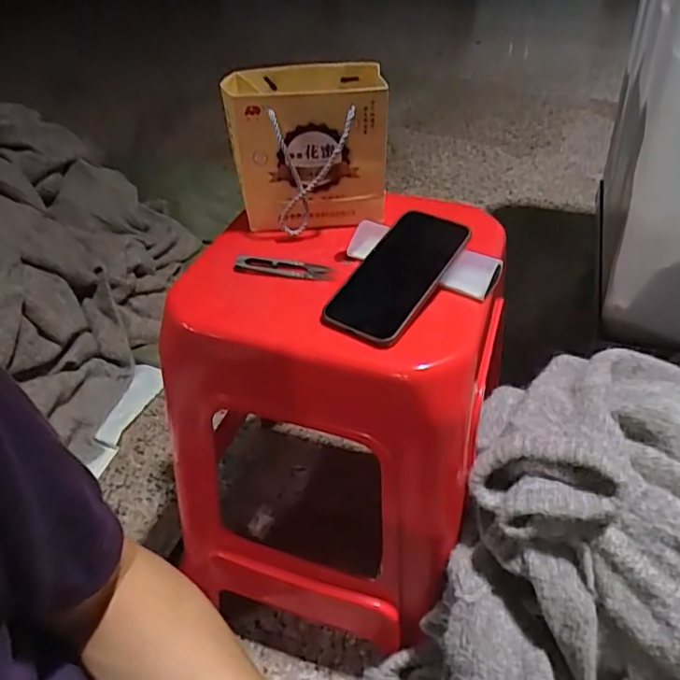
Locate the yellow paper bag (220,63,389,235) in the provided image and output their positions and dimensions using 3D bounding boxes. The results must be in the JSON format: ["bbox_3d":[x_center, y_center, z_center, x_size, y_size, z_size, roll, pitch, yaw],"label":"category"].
[{"bbox_3d":[-0.033,-0.203,0.629,0.156,0.149,0.092,-5,42,-2],"label":"yellow paper bag"}]

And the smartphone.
[{"bbox_3d":[0.054,-0.063,0.546,0.083,0.014,0.157,24,63,35],"label":"smartphone"}]

